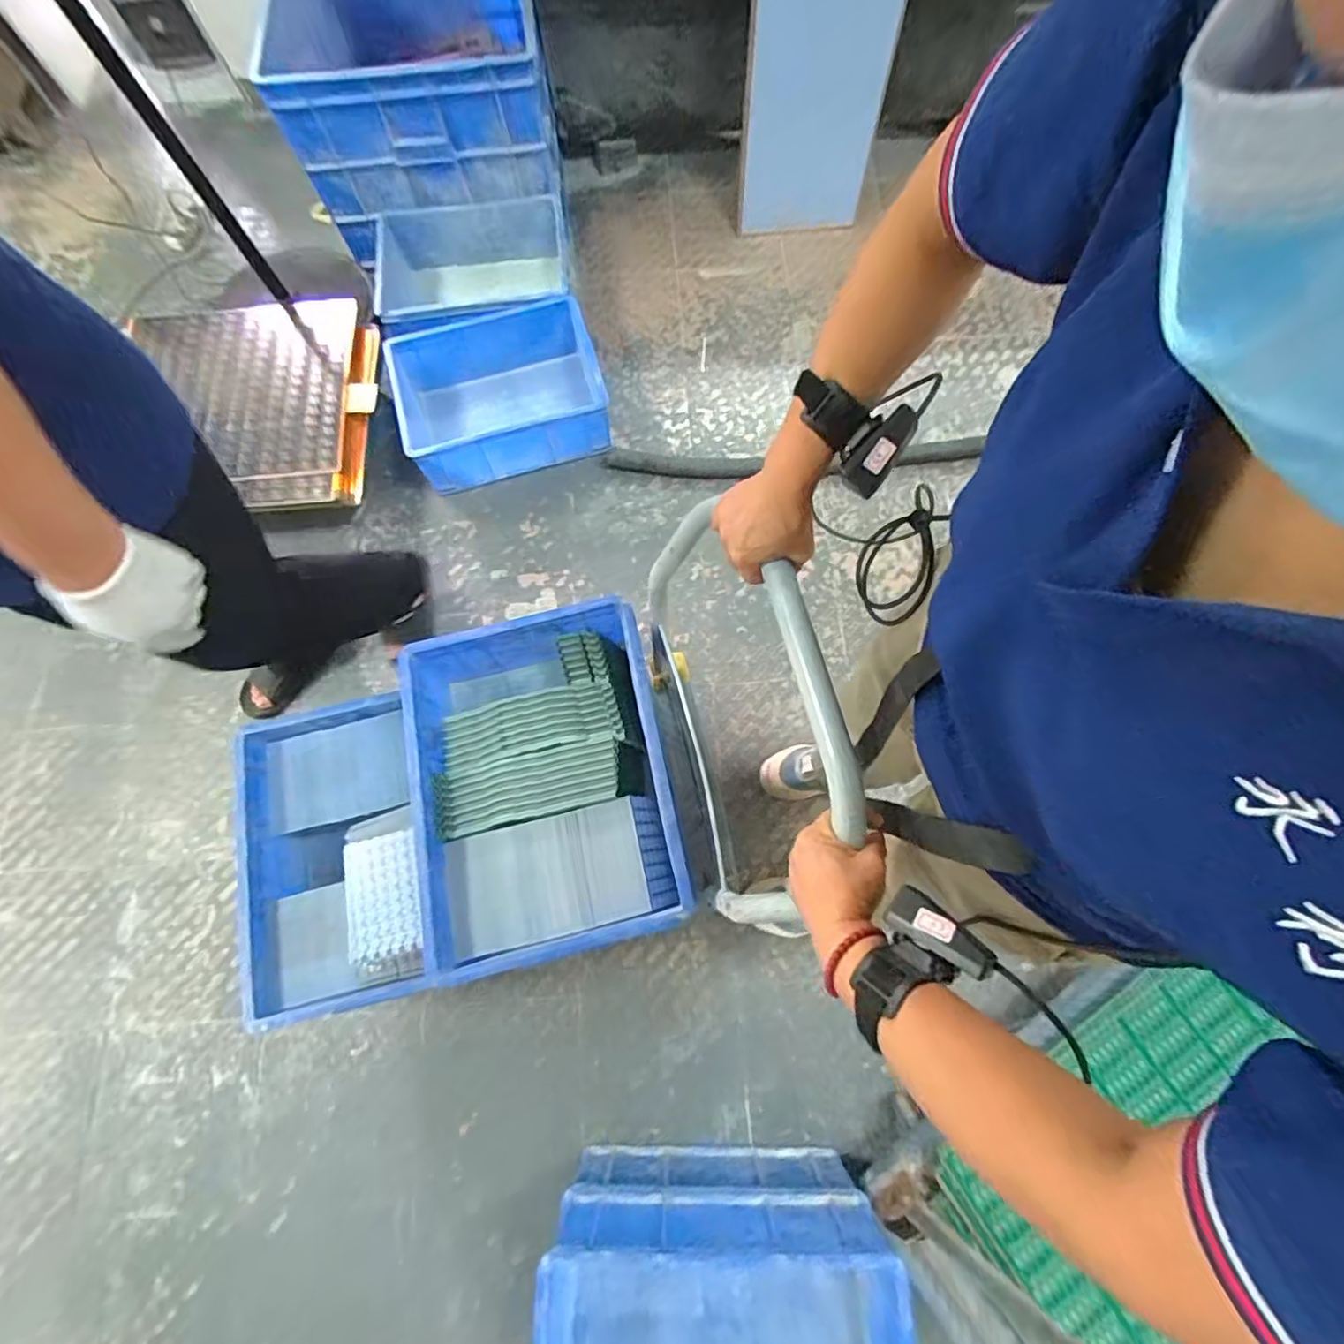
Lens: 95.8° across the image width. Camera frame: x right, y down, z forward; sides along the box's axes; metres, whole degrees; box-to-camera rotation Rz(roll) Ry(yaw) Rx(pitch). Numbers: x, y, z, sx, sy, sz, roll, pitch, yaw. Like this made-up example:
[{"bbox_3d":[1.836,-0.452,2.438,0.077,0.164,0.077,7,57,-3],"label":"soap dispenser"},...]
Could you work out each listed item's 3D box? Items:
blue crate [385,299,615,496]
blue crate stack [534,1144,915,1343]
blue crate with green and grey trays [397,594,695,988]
[{"bbox_3d":[-0.427,-0.677,1.504,0.514,0.153,0.376,-19,74,-4],"label":"blue crate"},{"bbox_3d":[0.068,0.982,0.905,0.482,0.330,0.351,-1,73,1],"label":"blue crate stack"},{"bbox_3d":[-0.192,0.161,0.906,0.364,0.193,0.467,-12,74,-2],"label":"blue crate with green and grey trays"}]

